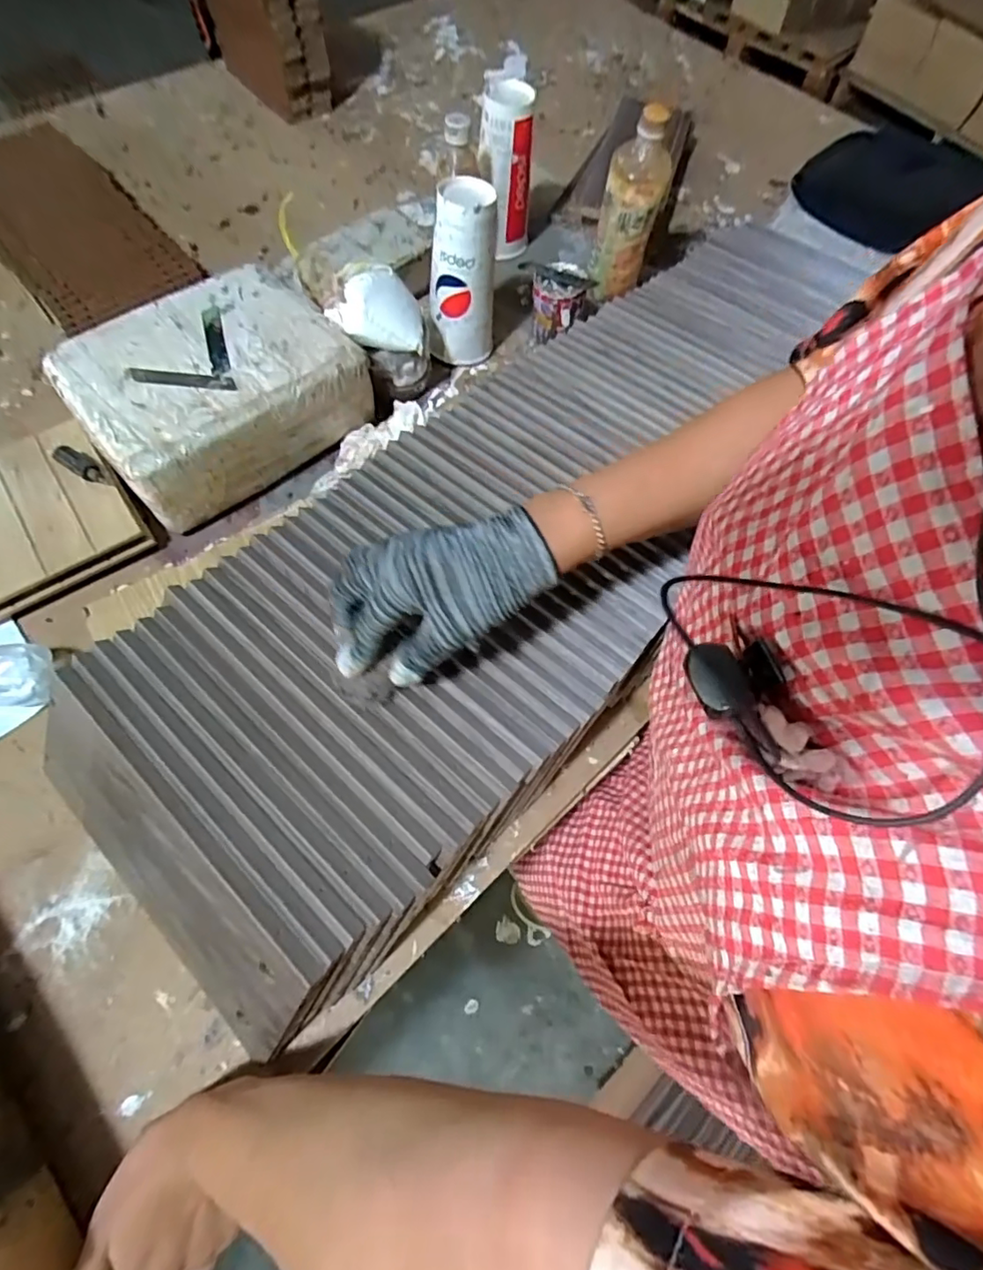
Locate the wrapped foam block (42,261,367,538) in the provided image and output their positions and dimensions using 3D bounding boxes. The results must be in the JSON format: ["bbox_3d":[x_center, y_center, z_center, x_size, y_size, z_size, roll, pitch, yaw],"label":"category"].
[{"bbox_3d":[-0.285,-0.263,0.585,0.262,0.106,0.208,-37,74,-15],"label":"wrapped foam block"}]

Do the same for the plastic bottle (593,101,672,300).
[{"bbox_3d":[0.169,-0.513,0.678,0.067,0.218,0.056,10,68,2],"label":"plastic bottle"}]

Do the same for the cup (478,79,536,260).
[{"bbox_3d":[0.018,-0.598,0.723,0.066,0.187,0.065,1,68,-2],"label":"cup"}]

